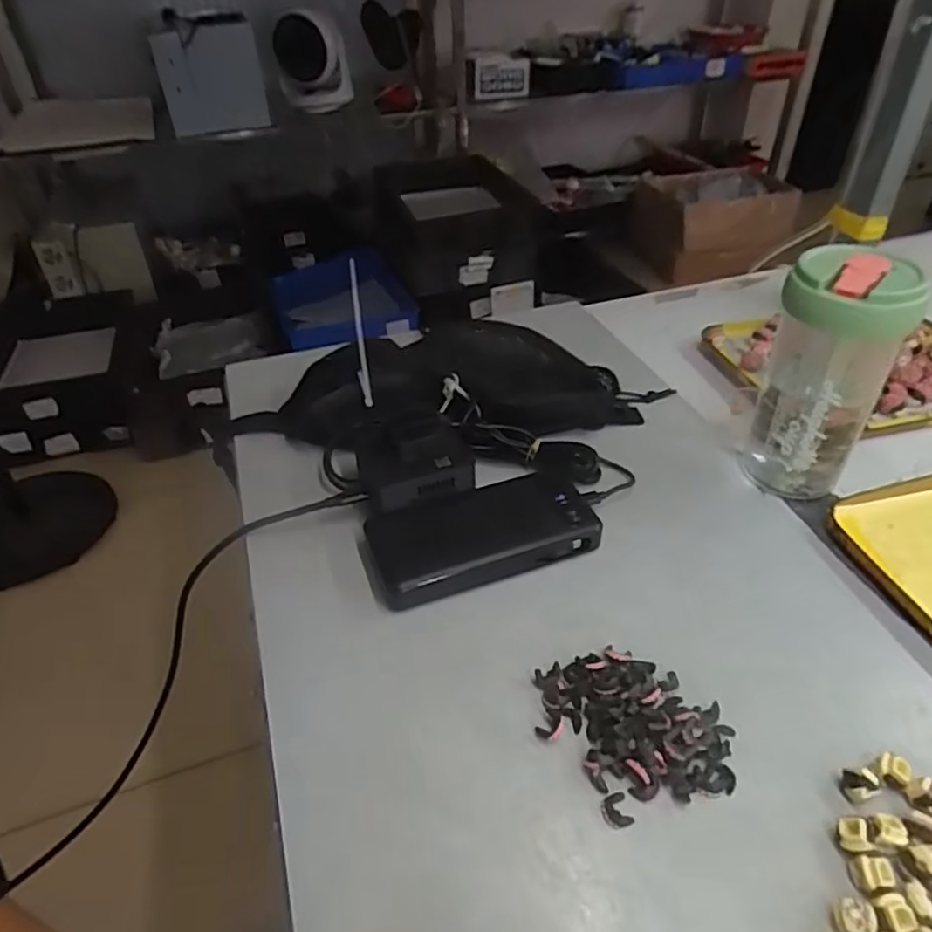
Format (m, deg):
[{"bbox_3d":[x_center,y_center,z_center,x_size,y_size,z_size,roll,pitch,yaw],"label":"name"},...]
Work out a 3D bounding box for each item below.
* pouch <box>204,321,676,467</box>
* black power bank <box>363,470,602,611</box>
[{"bbox_3d":[-0.021,-0.079,0.597,0.379,0.055,0.194,-10,40,-10],"label":"pouch"},{"bbox_3d":[0.015,0.046,0.465,0.160,0.025,0.078,-15,41,-15],"label":"black power bank"}]

